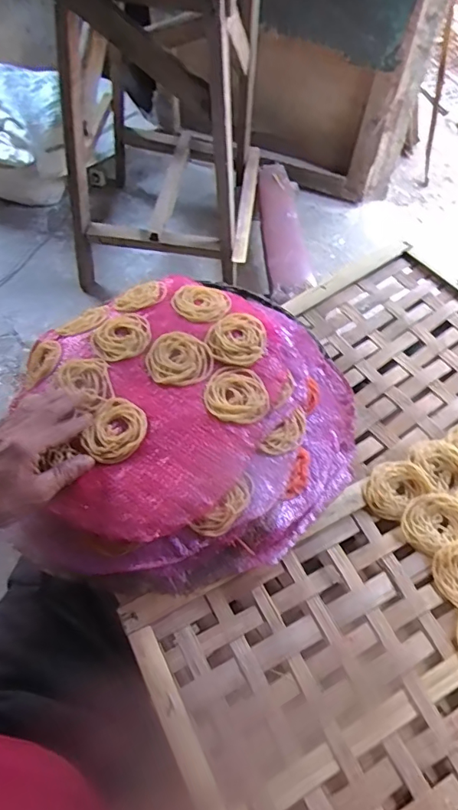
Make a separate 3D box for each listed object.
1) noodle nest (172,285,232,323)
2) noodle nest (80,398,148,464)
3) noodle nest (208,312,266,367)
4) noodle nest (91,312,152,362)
[{"bbox_3d":[-0.033,-0.128,0.608,0.070,0.014,0.070,1,58,-1],"label":"noodle nest"},{"bbox_3d":[-0.119,0.027,0.516,0.059,0.009,0.071,16,58,7],"label":"noodle nest"},{"bbox_3d":[0.009,-0.078,0.569,0.064,0.012,0.070,1,58,-1],"label":"noodle nest"},{"bbox_3d":[-0.127,-0.082,0.576,0.067,0.015,0.069,1,58,-1],"label":"noodle nest"}]

